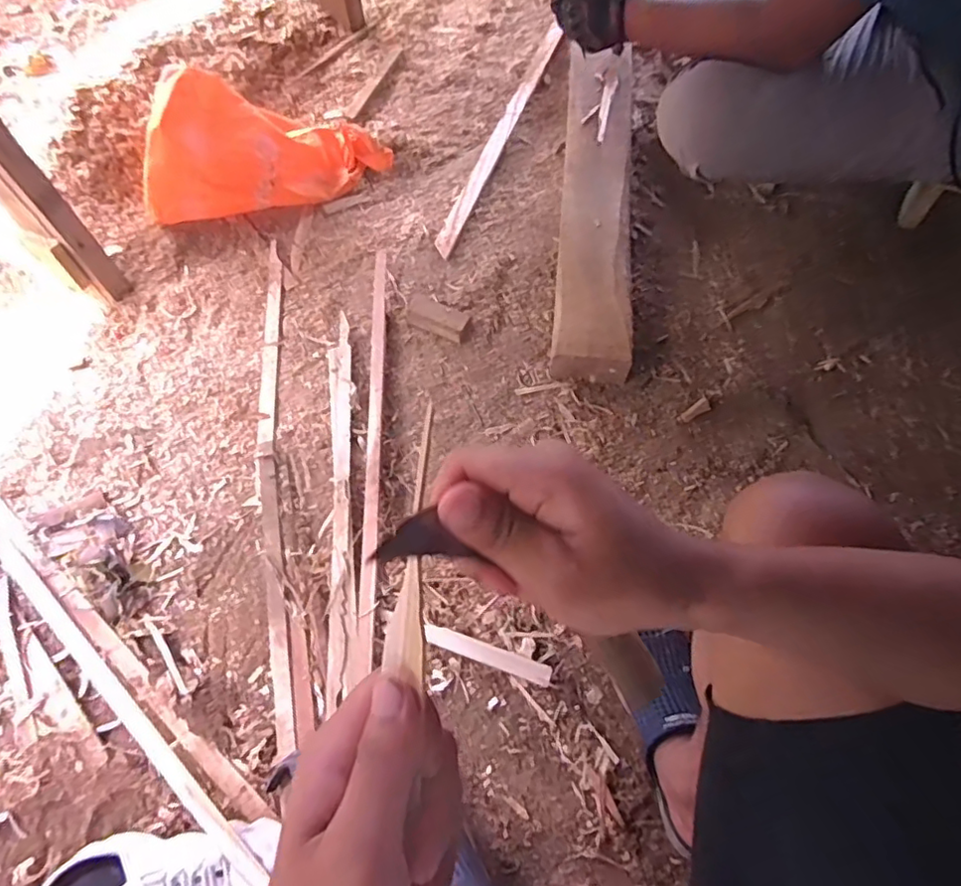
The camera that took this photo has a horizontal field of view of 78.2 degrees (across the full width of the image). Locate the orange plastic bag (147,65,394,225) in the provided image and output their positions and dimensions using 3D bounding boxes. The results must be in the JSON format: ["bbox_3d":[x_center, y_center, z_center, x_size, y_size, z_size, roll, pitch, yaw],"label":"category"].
[{"bbox_3d":[-0.410,-0.575,1.093,0.442,0.189,0.227,-21,67,-7],"label":"orange plastic bag"}]

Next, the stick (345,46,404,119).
[{"bbox_3d":[-0.235,-0.805,1.318,0.030,0.008,0.258,17,65,11],"label":"stick"}]

